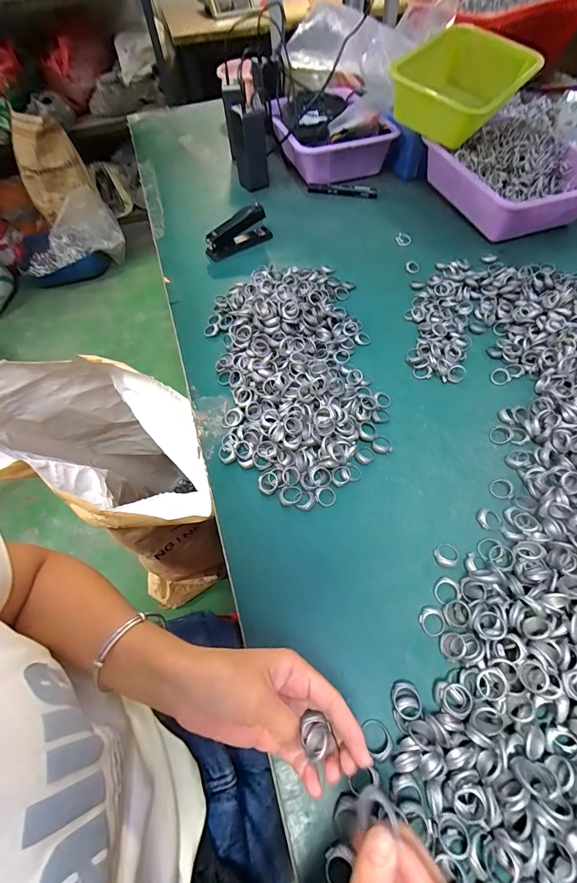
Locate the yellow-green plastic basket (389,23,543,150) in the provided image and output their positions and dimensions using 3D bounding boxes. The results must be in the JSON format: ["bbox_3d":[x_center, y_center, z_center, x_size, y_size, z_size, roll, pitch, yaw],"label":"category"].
[{"bbox_3d":[0.322,-0.674,0.677,0.210,0.088,0.245,27,64,20],"label":"yellow-green plastic basket"}]

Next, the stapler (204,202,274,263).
[{"bbox_3d":[-0.089,-0.375,0.639,0.126,0.052,0.028,-29,60,-14],"label":"stapler"}]

